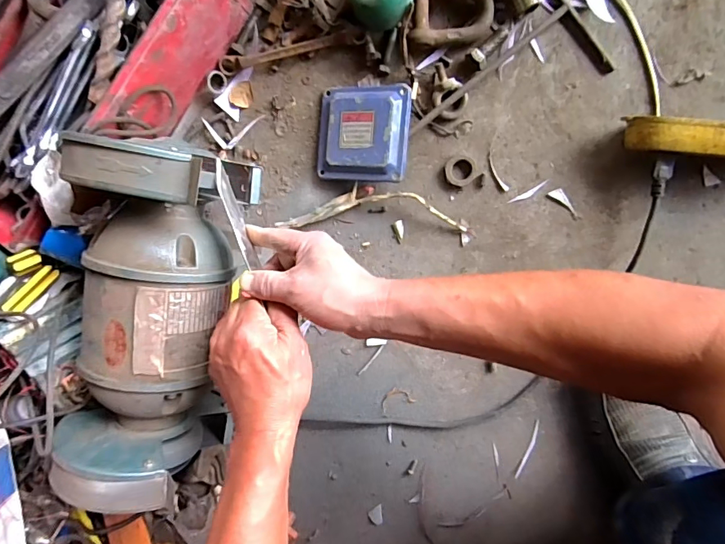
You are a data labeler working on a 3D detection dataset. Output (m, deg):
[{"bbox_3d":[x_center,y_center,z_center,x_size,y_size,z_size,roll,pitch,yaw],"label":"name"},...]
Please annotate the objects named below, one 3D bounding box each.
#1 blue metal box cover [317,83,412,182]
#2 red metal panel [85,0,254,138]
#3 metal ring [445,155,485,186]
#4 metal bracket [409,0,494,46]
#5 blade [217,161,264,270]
[{"bbox_3d":[0.001,-0.165,0.527,0.110,0.034,0.111,5,98,9],"label":"blue metal box cover"},{"bbox_3d":[-0.206,-0.234,0.498,0.028,0.114,0.203,37,102,3],"label":"red metal panel"},{"bbox_3d":[0.118,-0.120,0.527,0.037,0.013,0.036,1,98,9],"label":"metal ring"},{"bbox_3d":[0.099,-0.286,0.497,0.088,0.020,0.068,5,102,-6],"label":"metal bracket"},{"bbox_3d":[-0.119,-0.055,0.418,0.008,0.025,0.113,-24,77,8],"label":"blade"}]

